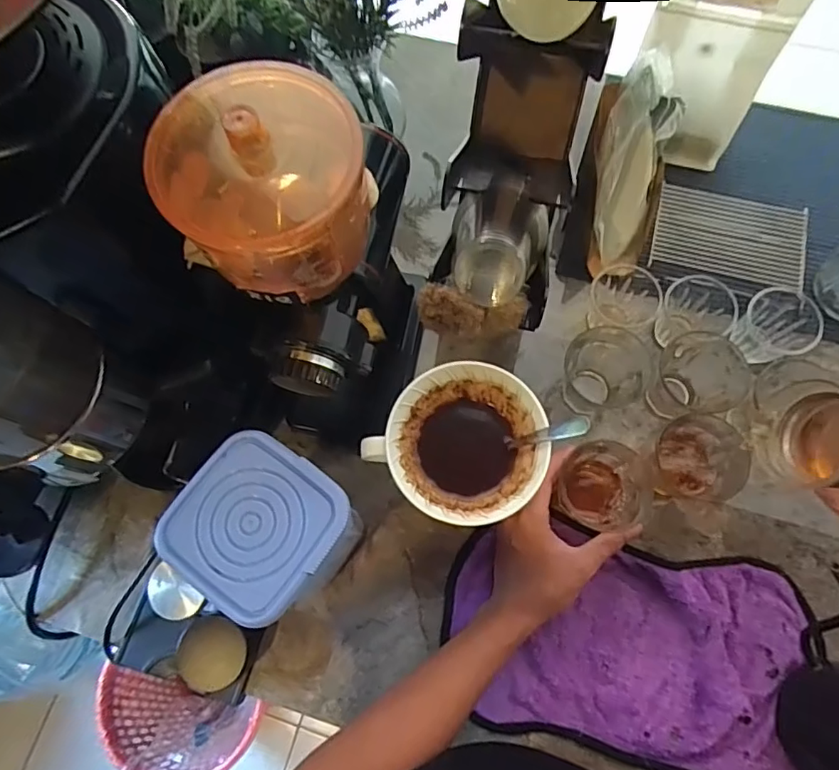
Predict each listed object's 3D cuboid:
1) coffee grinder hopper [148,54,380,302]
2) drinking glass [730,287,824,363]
[{"bbox_3d":[-0.077,-0.104,0.287,0.101,0.094,0.086,-5,73,1],"label":"coffee grinder hopper"},{"bbox_3d":[0.359,-0.058,0.551,0.078,0.060,0.065,12,74,6],"label":"drinking glass"}]

